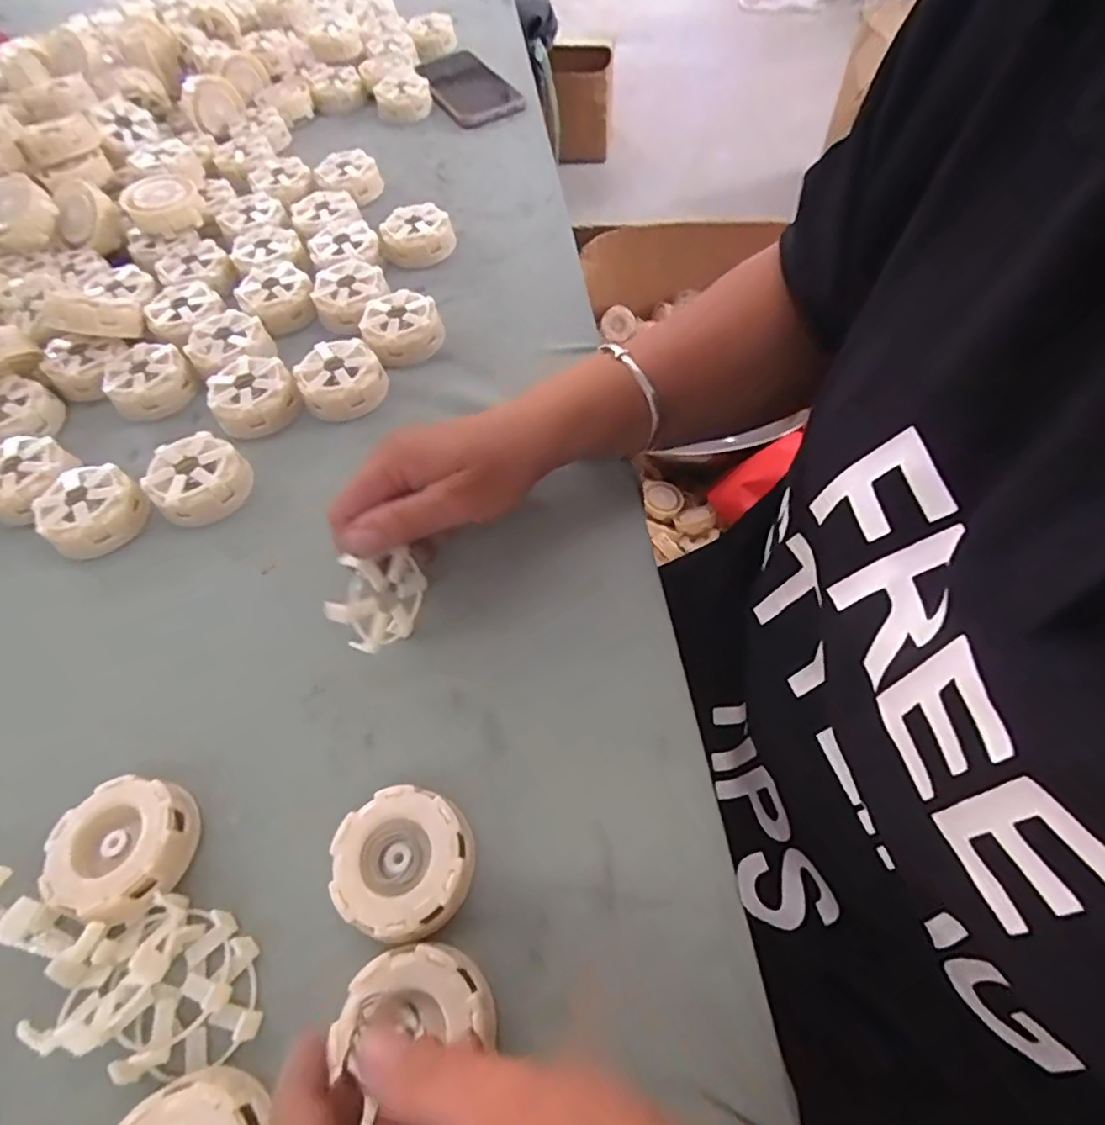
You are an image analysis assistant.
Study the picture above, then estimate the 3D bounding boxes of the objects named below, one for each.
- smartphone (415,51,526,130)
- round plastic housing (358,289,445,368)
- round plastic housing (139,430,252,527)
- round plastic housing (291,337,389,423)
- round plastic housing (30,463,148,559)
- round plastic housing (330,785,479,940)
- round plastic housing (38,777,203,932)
[{"bbox_3d":[-0.101,-0.548,0.699,0.085,0.014,0.155,-23,66,-10],"label":"smartphone"},{"bbox_3d":[-0.120,-0.185,0.485,0.059,0.031,0.059,-3,58,4],"label":"round plastic housing"},{"bbox_3d":[-0.242,-0.056,0.418,0.053,0.030,0.060,37,68,24],"label":"round plastic housing"},{"bbox_3d":[-0.159,-0.136,0.461,0.057,0.035,0.057,-3,58,4],"label":"round plastic housing"},{"bbox_3d":[-0.307,-0.035,0.408,0.059,0.028,0.059,-3,58,4],"label":"round plastic housing"},{"bbox_3d":[-0.068,0.138,0.282,0.061,0.023,0.061,-3,58,4],"label":"round plastic housing"},{"bbox_3d":[-0.203,0.134,0.287,0.062,0.025,0.059,-3,58,4],"label":"round plastic housing"}]

